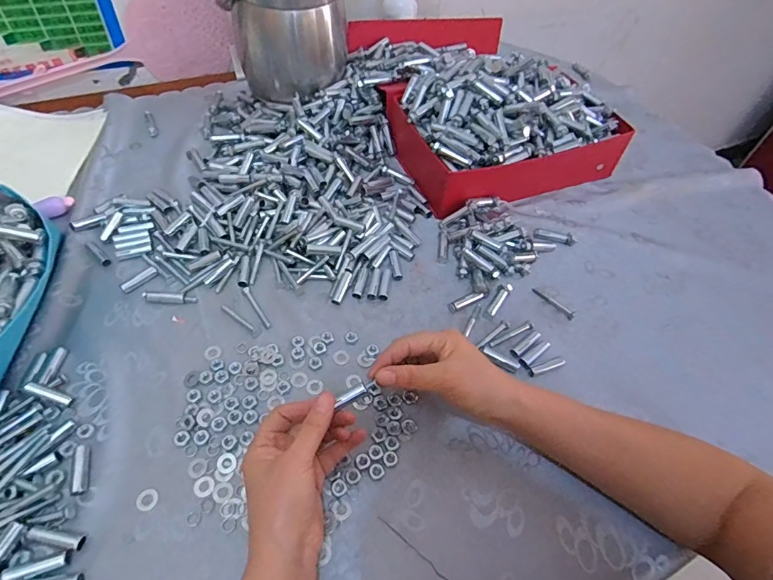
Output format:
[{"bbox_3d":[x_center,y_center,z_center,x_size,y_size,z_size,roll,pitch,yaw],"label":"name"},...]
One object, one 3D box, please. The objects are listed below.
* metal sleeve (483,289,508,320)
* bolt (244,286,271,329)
[{"bbox_3d":[0.124,0.015,0.496,0.013,0.008,0.044,30,57,16],"label":"metal sleeve"},{"bbox_3d":[-0.140,0.018,0.474,0.007,0.004,0.059,-27,60,-23],"label":"bolt"}]

